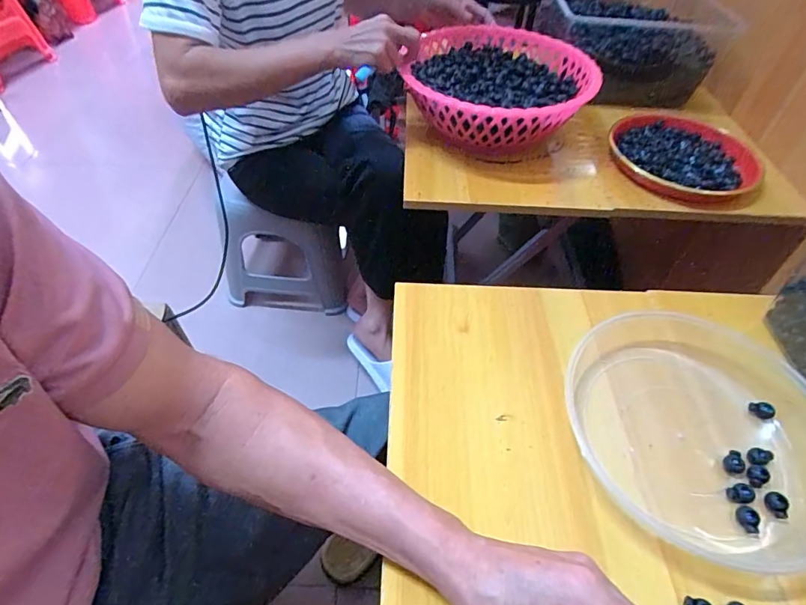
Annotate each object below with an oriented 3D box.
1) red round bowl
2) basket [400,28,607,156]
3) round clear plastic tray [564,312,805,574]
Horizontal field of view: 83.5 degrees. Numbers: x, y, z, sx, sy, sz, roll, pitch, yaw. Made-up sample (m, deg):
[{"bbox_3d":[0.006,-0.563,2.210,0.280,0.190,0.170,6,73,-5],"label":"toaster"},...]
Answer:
[{"bbox_3d":[0.431,-0.227,0.710,0.205,0.029,0.214,0,50,0],"label":"red round bowl"},{"bbox_3d":[0.165,-0.339,0.717,0.253,0.094,0.300,14,51,11],"label":"basket"},{"bbox_3d":[0.266,0.106,0.401,0.225,0.041,0.209,0,48,0],"label":"round clear plastic tray"}]

